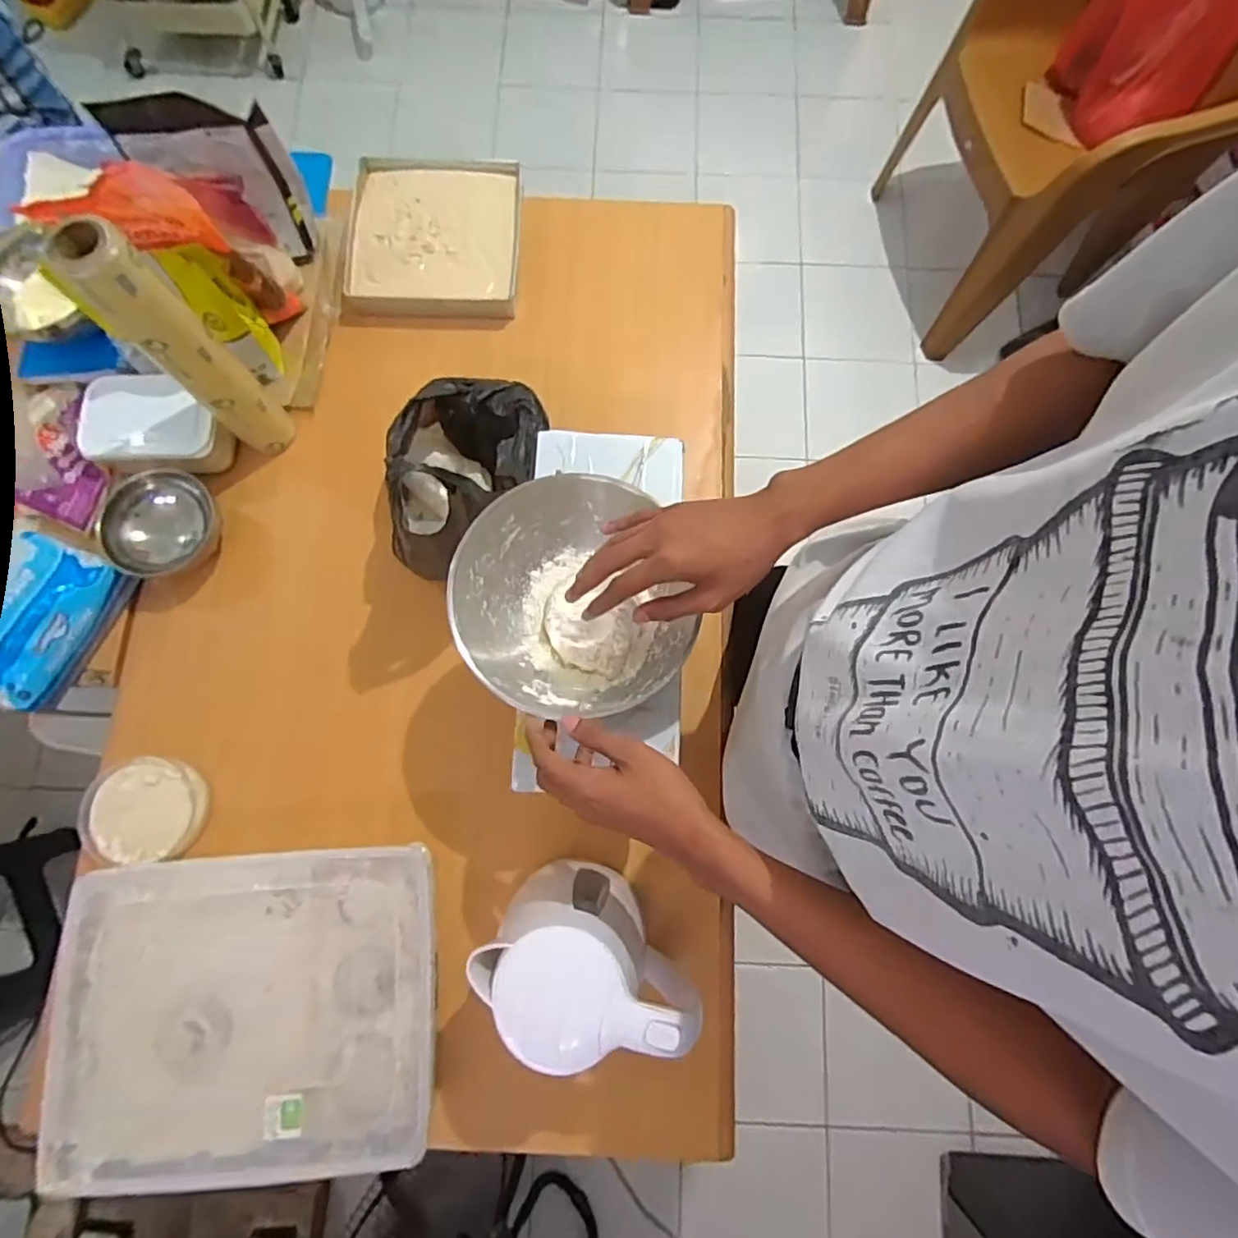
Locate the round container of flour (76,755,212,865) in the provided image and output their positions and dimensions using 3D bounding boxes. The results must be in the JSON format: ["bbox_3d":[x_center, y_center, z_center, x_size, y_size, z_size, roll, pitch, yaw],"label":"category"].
[{"bbox_3d":[-0.517,0.206,0.675,0.130,0.035,0.108,-7,77,-2],"label":"round container of flour"}]

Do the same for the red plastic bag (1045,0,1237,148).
[{"bbox_3d":[1.058,-1.150,1.201,0.295,0.438,0.172,23,57,-2],"label":"red plastic bag"}]

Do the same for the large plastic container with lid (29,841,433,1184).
[{"bbox_3d":[-0.357,0.377,0.618,0.350,0.071,0.275,-3,77,-1],"label":"large plastic container with lid"}]

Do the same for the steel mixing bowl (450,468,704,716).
[{"bbox_3d":[-0.050,-0.014,0.579,0.195,0.078,0.212,0,77,-1],"label":"steel mixing bowl"}]

